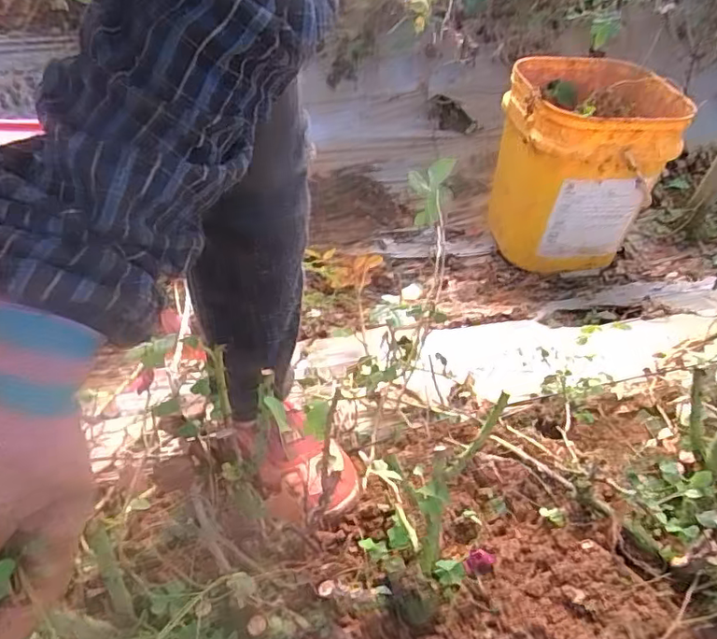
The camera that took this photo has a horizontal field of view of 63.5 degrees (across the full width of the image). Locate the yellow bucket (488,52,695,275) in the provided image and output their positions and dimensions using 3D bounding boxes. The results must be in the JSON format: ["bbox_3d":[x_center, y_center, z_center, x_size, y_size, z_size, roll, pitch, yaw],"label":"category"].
[{"bbox_3d":[0.423,-0.318,1.194,0.262,0.358,0.319,2,47,-4],"label":"yellow bucket"}]

